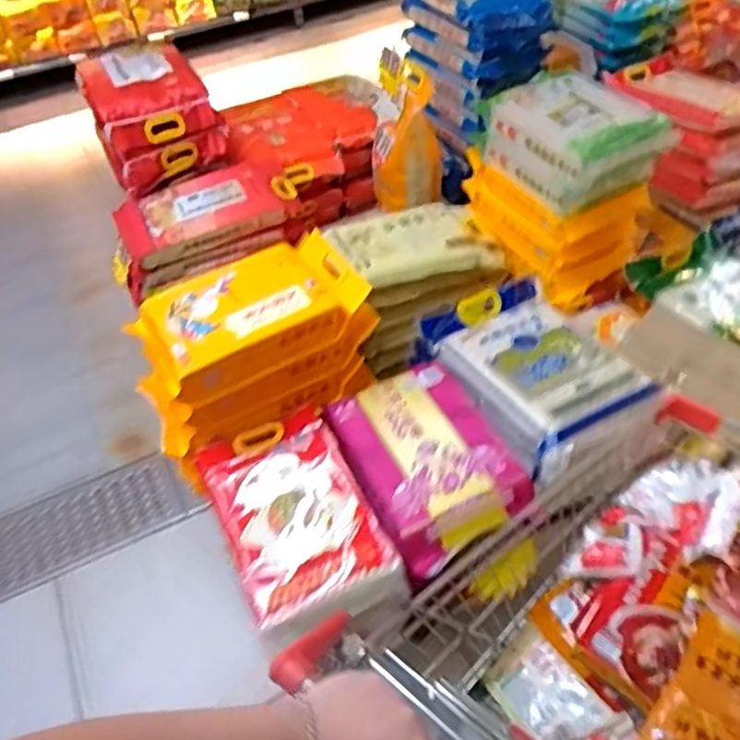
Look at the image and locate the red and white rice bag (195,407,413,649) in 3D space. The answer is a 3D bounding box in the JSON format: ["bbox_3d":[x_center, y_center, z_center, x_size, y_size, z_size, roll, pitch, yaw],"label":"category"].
[{"bbox_3d":[-0.131,0.235,1.153,0.237,0.116,0.419,-21,46,-15],"label":"red and white rice bag"}]

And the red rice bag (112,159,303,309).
[{"bbox_3d":[-0.397,-0.347,1.669,0.470,0.143,0.277,-21,46,-16],"label":"red rice bag"}]

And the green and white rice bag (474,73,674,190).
[{"bbox_3d":[0.434,-0.529,1.481,0.248,0.099,0.339,-25,47,-18],"label":"green and white rice bag"}]

